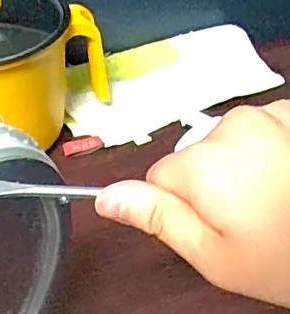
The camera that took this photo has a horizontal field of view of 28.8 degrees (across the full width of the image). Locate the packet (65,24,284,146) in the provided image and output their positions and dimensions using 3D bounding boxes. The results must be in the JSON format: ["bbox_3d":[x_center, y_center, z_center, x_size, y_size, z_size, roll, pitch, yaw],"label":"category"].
[{"bbox_3d":[0.025,-0.086,0.621,0.249,0.019,0.112,-22,63,-27],"label":"packet"}]

